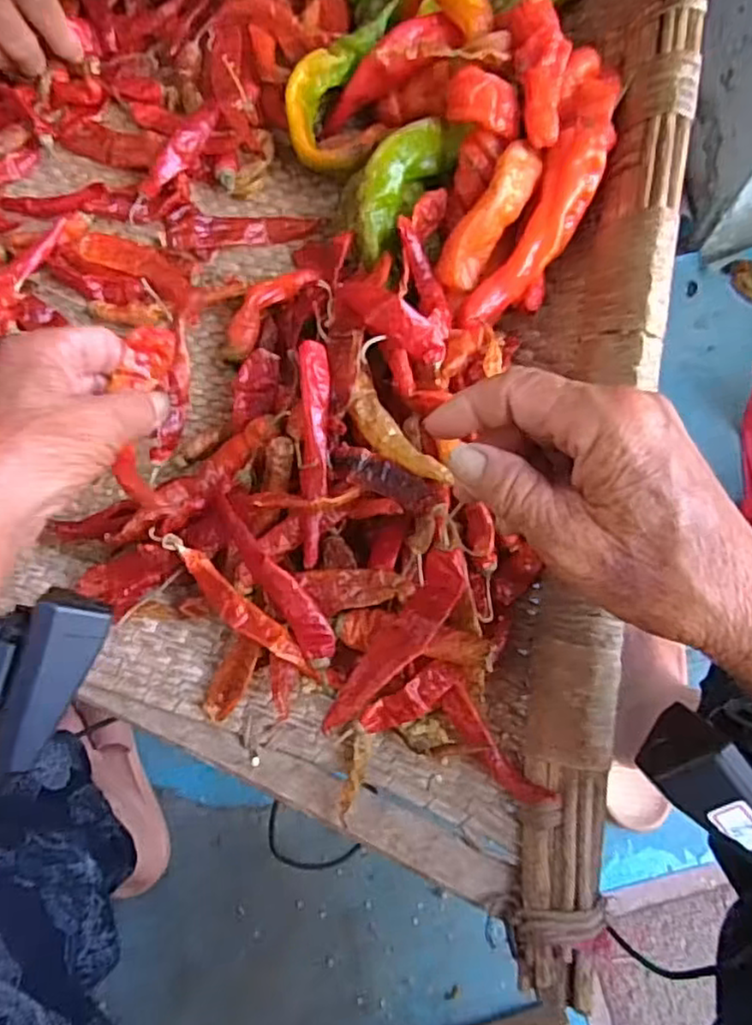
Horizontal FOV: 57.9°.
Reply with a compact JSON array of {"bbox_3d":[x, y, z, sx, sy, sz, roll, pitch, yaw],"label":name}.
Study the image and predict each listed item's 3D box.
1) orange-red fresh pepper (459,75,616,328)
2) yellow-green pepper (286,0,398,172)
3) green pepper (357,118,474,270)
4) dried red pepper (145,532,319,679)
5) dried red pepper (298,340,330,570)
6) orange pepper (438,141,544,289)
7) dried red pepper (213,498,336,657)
[{"bbox_3d":[0.094,-0.166,0.362,0.035,0.025,0.157,27,91,8],"label":"orange-red fresh pepper"},{"bbox_3d":[-0.022,-0.270,0.426,0.060,0.028,0.113,3,72,0],"label":"yellow-green pepper"},{"bbox_3d":[0.014,-0.188,0.386,0.032,0.027,0.093,33,74,9],"label":"green pepper"},{"bbox_3d":[-0.069,0.044,0.326,0.102,0.017,0.015,40,76,11],"label":"dried red pepper"},{"bbox_3d":[-0.030,-0.029,0.330,0.013,0.020,0.108,0,86,-1],"label":"dried red pepper"},{"bbox_3d":[0.061,-0.158,0.361,0.022,0.023,0.081,35,103,10],"label":"orange pepper"},{"bbox_3d":[-0.049,0.030,0.327,0.016,0.023,0.091,-32,75,-11],"label":"dried red pepper"}]

